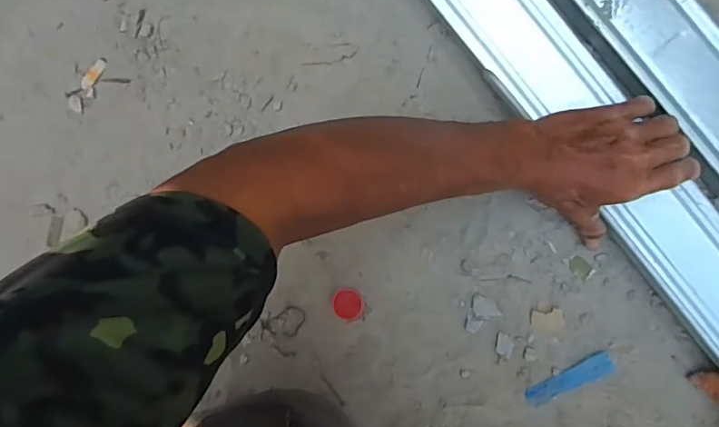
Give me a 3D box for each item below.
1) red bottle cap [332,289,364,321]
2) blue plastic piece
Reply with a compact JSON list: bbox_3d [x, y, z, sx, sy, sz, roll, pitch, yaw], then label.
[{"bbox_3d":[-0.012,0.094,0.517,0.030,0.004,0.032,1,96,8],"label":"red bottle cap"},{"bbox_3d":[0.206,0.164,0.496,0.087,0.006,0.025,-31,91,10],"label":"blue plastic piece"}]

